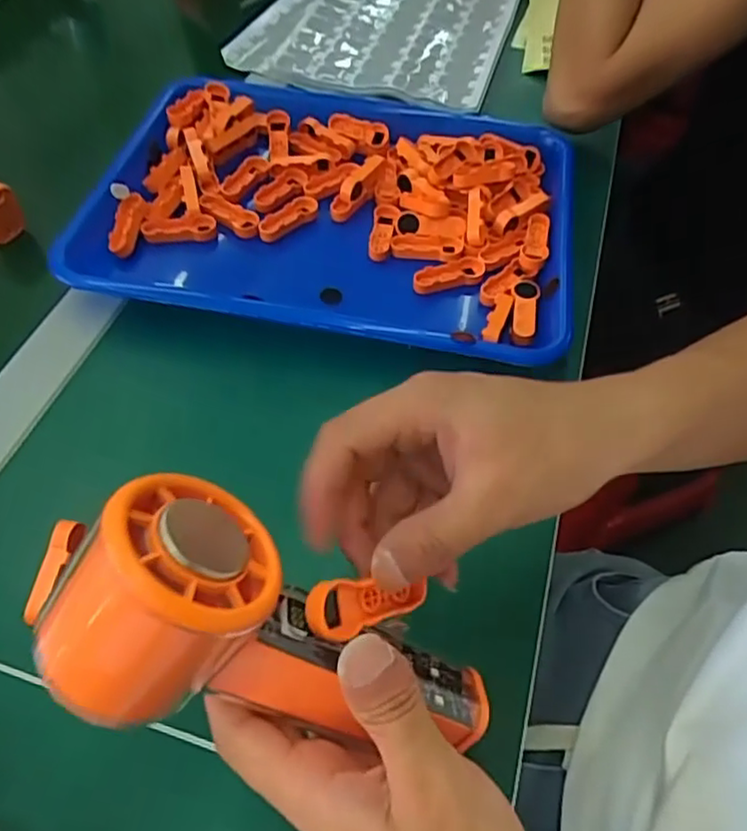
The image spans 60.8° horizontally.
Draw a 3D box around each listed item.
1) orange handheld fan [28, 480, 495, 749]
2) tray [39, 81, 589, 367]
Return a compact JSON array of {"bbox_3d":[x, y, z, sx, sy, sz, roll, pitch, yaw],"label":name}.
[{"bbox_3d":[-0.028,0.076,0.217,0.154,0.049,0.068,32,50,-28],"label":"orange handheld fan"},{"bbox_3d":[-0.024,-0.151,0.459,0.331,0.040,0.249,9,55,4],"label":"tray"}]

